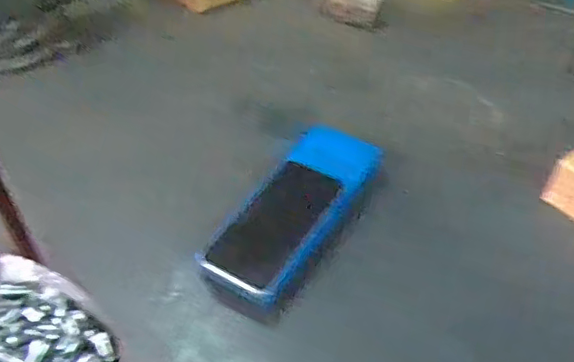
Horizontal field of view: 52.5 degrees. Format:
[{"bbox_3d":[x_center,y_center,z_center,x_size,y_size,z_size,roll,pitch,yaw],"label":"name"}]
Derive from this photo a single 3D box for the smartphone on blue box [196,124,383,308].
[{"bbox_3d":[0.012,0.024,0.612,0.090,0.024,0.248,25,48,22],"label":"smartphone on blue box"}]

